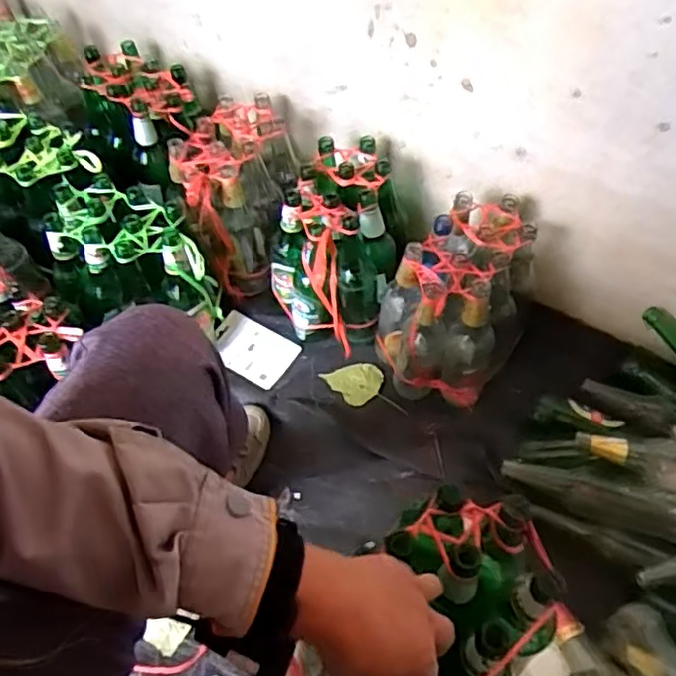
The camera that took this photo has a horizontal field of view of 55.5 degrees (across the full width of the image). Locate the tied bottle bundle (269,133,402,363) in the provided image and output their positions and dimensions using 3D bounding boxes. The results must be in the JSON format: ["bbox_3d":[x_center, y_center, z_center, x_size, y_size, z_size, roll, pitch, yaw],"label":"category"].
[{"bbox_3d":[-0.005,-0.145,1.094,0.209,0.244,0.268,1,55,0],"label":"tied bottle bundle"}]

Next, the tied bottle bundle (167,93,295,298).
[{"bbox_3d":[-0.175,-0.244,1.147,0.211,0.229,0.245,-7,55,-6],"label":"tied bottle bundle"}]

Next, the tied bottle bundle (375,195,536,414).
[{"bbox_3d":[0.181,-0.057,1.020,0.204,0.250,0.237,22,57,14],"label":"tied bottle bundle"}]

